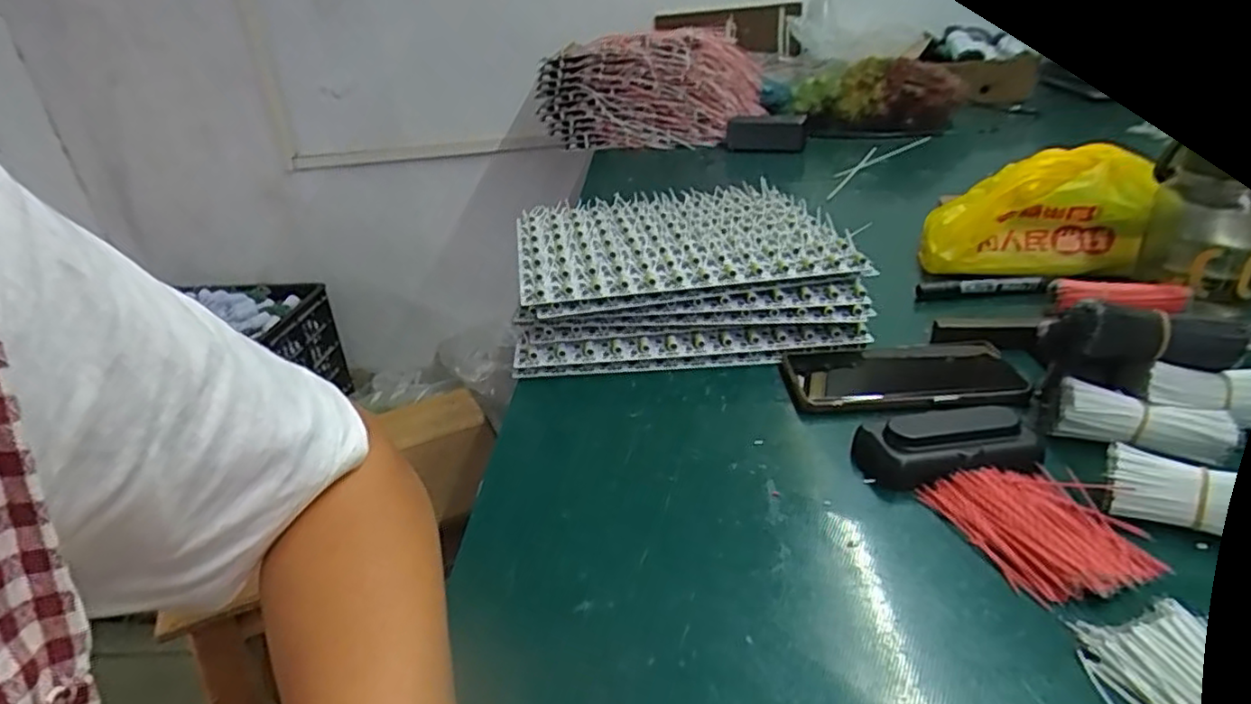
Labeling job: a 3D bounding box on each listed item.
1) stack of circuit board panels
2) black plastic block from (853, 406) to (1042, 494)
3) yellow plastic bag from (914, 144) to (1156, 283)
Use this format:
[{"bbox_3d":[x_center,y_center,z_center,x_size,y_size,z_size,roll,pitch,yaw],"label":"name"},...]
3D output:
[{"bbox_3d":[0.048,-0.084,0.667,0.299,0.069,0.302,-5,29,-2],"label":"stack of circuit board panels"},{"bbox_3d":[0.200,0.056,0.418,0.105,0.030,0.040,-4,29,0],"label":"black plastic block"},{"bbox_3d":[0.375,-0.122,0.629,0.174,0.116,0.095,9,31,21],"label":"yellow plastic bag"}]

